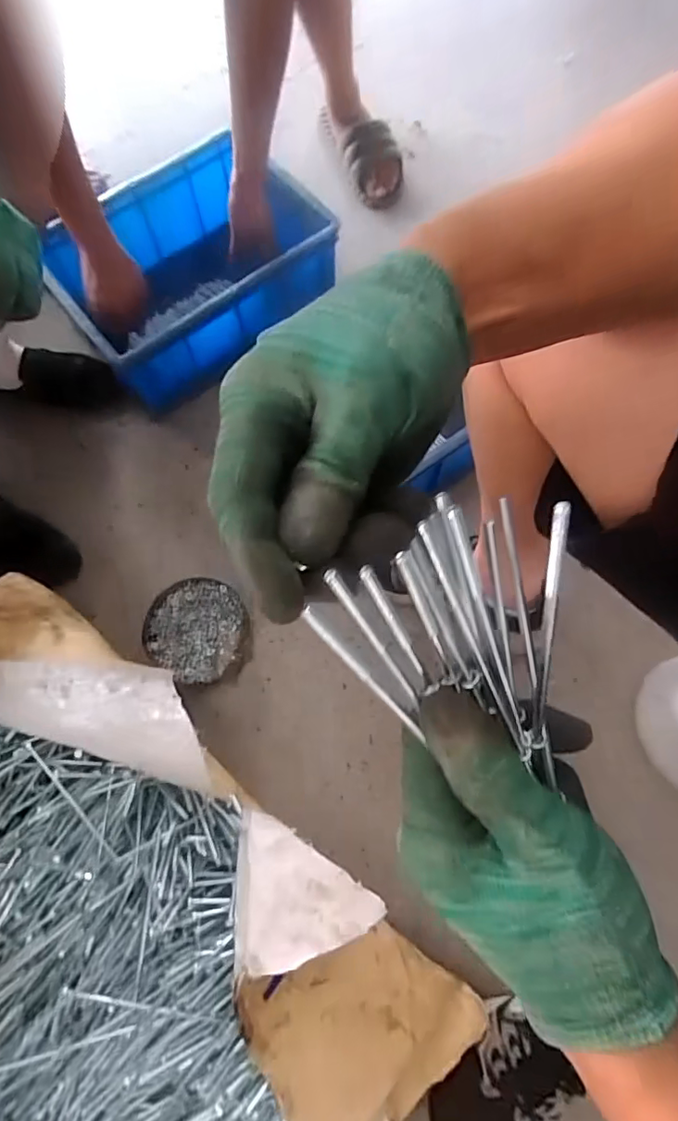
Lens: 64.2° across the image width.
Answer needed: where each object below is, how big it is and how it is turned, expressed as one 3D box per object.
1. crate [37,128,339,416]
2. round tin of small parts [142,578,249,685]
[{"bbox_3d":[-0.229,-0.474,0.883,0.418,0.162,0.310,-35,72,-10],"label":"crate"},{"bbox_3d":[-0.194,0.095,0.734,0.132,0.028,0.135,-6,70,0],"label":"round tin of small parts"}]

